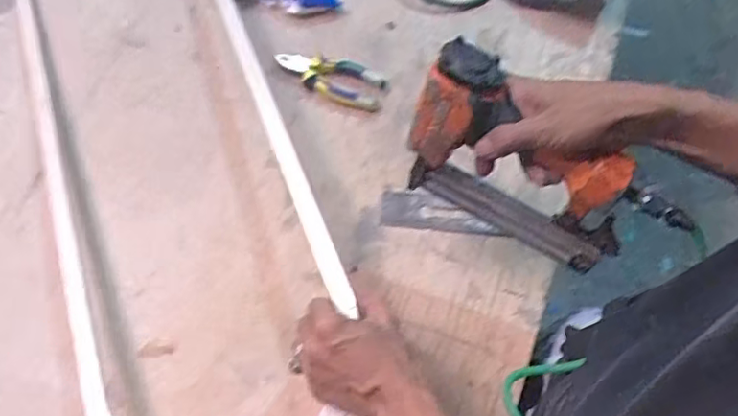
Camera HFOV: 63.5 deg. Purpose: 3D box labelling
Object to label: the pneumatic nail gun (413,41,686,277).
[{"bbox_3d":[0.158,-0.032,0.535,0.241,0.159,0.072,28,71,13],"label":"pneumatic nail gun"}]

